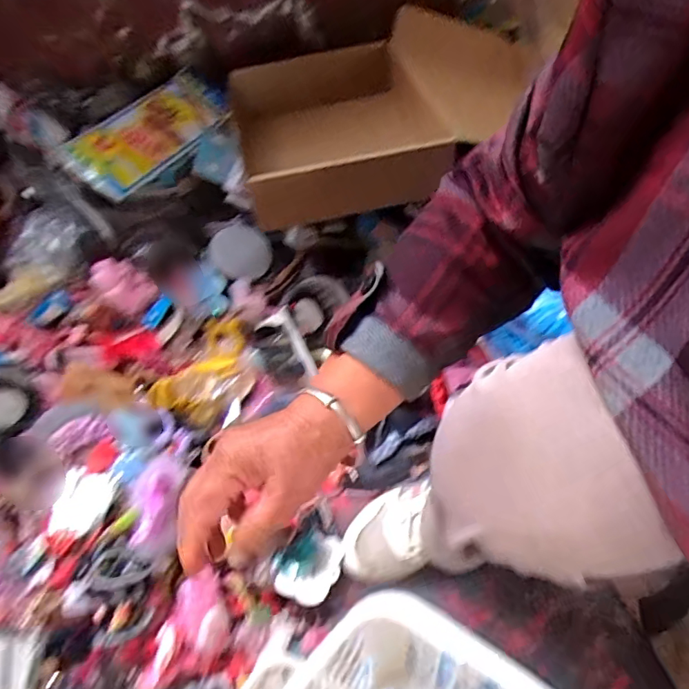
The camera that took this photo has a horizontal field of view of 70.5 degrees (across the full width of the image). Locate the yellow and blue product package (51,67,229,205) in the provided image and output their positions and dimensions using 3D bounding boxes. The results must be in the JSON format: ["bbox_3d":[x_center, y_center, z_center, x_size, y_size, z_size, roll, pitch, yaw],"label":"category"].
[{"bbox_3d":[-0.289,-0.344,0.762,0.112,0.040,0.313,41,54,-12],"label":"yellow and blue product package"}]

